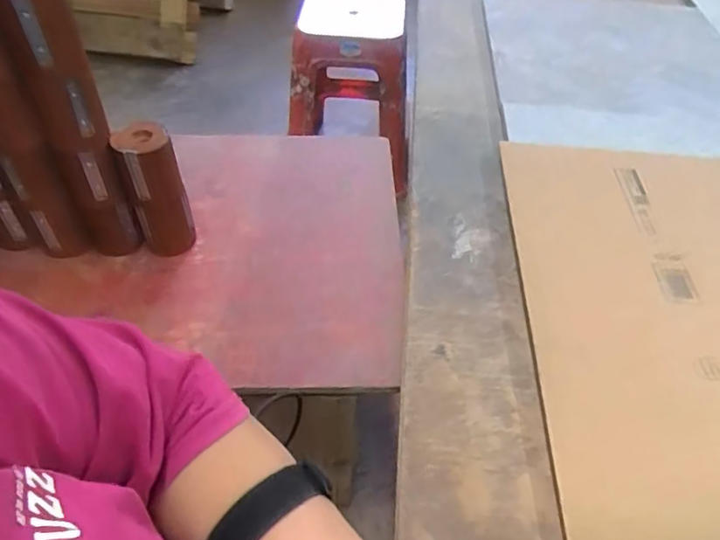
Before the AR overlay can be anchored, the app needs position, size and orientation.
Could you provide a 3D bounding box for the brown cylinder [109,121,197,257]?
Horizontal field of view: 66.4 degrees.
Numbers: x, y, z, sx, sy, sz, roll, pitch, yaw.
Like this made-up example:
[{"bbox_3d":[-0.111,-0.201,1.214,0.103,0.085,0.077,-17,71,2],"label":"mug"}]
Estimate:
[{"bbox_3d":[-0.304,-0.115,0.829,0.078,0.195,0.068,-17,51,-17],"label":"brown cylinder"}]

